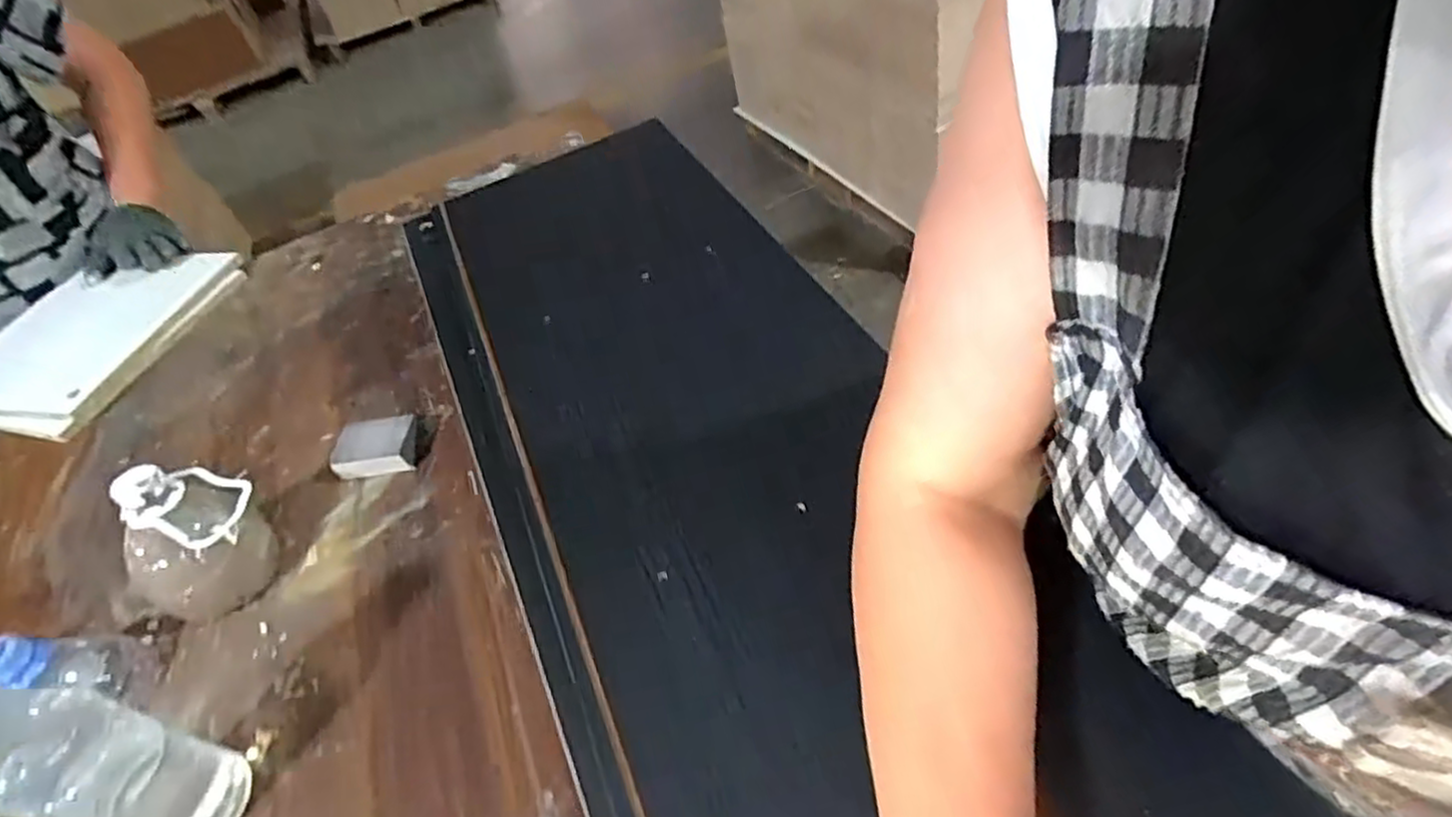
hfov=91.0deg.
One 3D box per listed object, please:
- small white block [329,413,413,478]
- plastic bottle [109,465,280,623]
[{"bbox_3d":[-0.320,0.035,0.651,0.069,0.032,0.051,-6,47,-1],"label":"small white block"},{"bbox_3d":[-0.411,0.099,0.547,0.085,0.123,0.096,24,53,24],"label":"plastic bottle"}]

